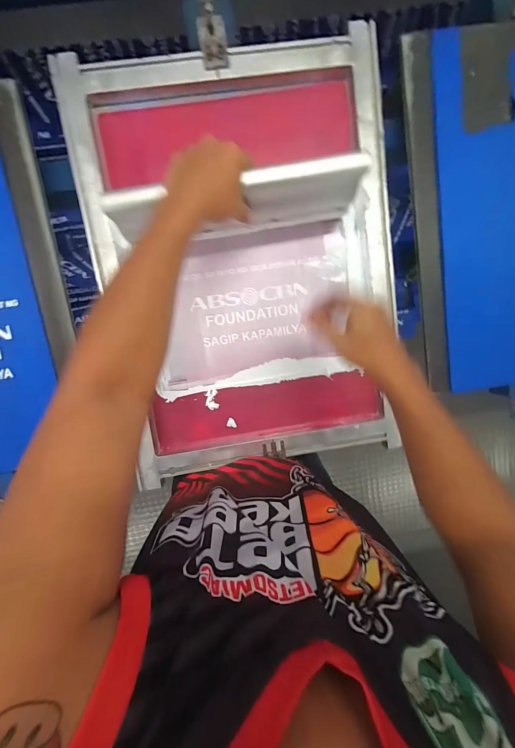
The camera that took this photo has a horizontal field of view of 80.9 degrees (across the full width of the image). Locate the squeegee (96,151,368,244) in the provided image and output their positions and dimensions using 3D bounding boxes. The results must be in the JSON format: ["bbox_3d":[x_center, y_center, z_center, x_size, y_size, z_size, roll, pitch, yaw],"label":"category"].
[{"bbox_3d":[-0.024,-0.229,0.406,0.325,0.122,0.038,-12,97,-8],"label":"squeegee"}]

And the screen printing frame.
[{"bbox_3d":[-0.020,-0.167,0.498,0.458,0.054,0.644,-8,97,-3],"label":"screen printing frame"}]

